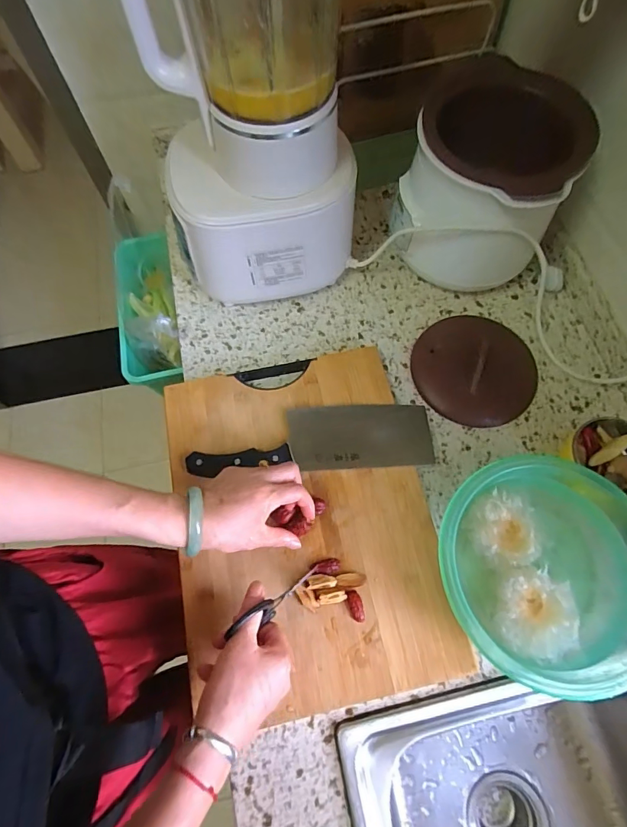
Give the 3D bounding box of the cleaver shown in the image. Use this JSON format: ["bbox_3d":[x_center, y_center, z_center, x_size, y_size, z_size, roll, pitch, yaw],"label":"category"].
[{"bbox_3d":[-0.001,0.029,0.515,0.289,0.021,0.083,-4,68,-1],"label":"cleaver"}]

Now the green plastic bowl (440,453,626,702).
[{"bbox_3d":[0.252,0.164,0.455,0.221,0.075,0.231,0,68,0],"label":"green plastic bowl"}]

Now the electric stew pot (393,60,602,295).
[{"bbox_3d":[0.229,-0.325,0.584,0.198,0.210,0.259,14,68,6],"label":"electric stew pot"}]

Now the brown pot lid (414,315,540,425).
[{"bbox_3d":[0.225,-0.070,0.573,0.162,0.034,0.171,0,68,0],"label":"brown pot lid"}]

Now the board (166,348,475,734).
[{"bbox_3d":[-0.014,0.117,0.499,0.288,0.031,0.394,-11,68,-4],"label":"board"}]

